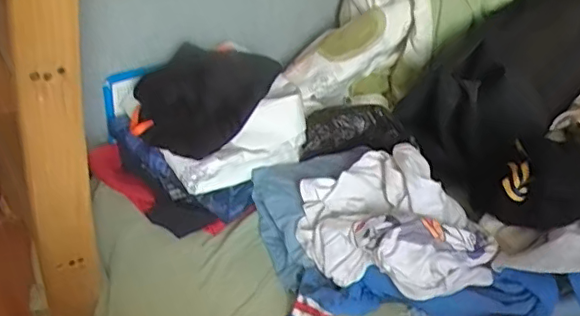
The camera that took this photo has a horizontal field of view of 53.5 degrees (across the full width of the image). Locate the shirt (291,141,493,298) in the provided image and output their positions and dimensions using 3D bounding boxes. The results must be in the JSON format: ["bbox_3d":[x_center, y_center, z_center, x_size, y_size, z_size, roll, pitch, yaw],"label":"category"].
[{"bbox_3d":[0.135,0.093,0.755,0.233,0.107,0.218,-11,36,-13],"label":"shirt"}]

